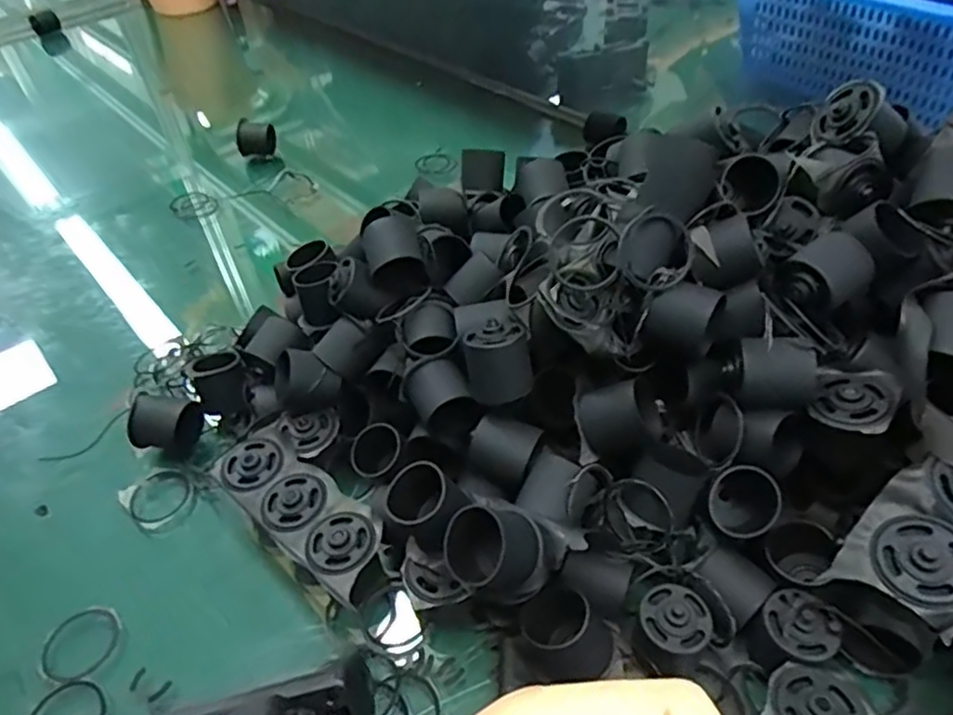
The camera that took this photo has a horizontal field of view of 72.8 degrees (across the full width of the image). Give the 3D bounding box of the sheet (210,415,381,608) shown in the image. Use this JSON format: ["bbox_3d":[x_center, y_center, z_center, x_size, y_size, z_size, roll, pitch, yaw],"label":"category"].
[{"bbox_3d":[-0.088,0.083,0.335,0.111,0.033,0.041,33,56,31],"label":"sheet"}]

